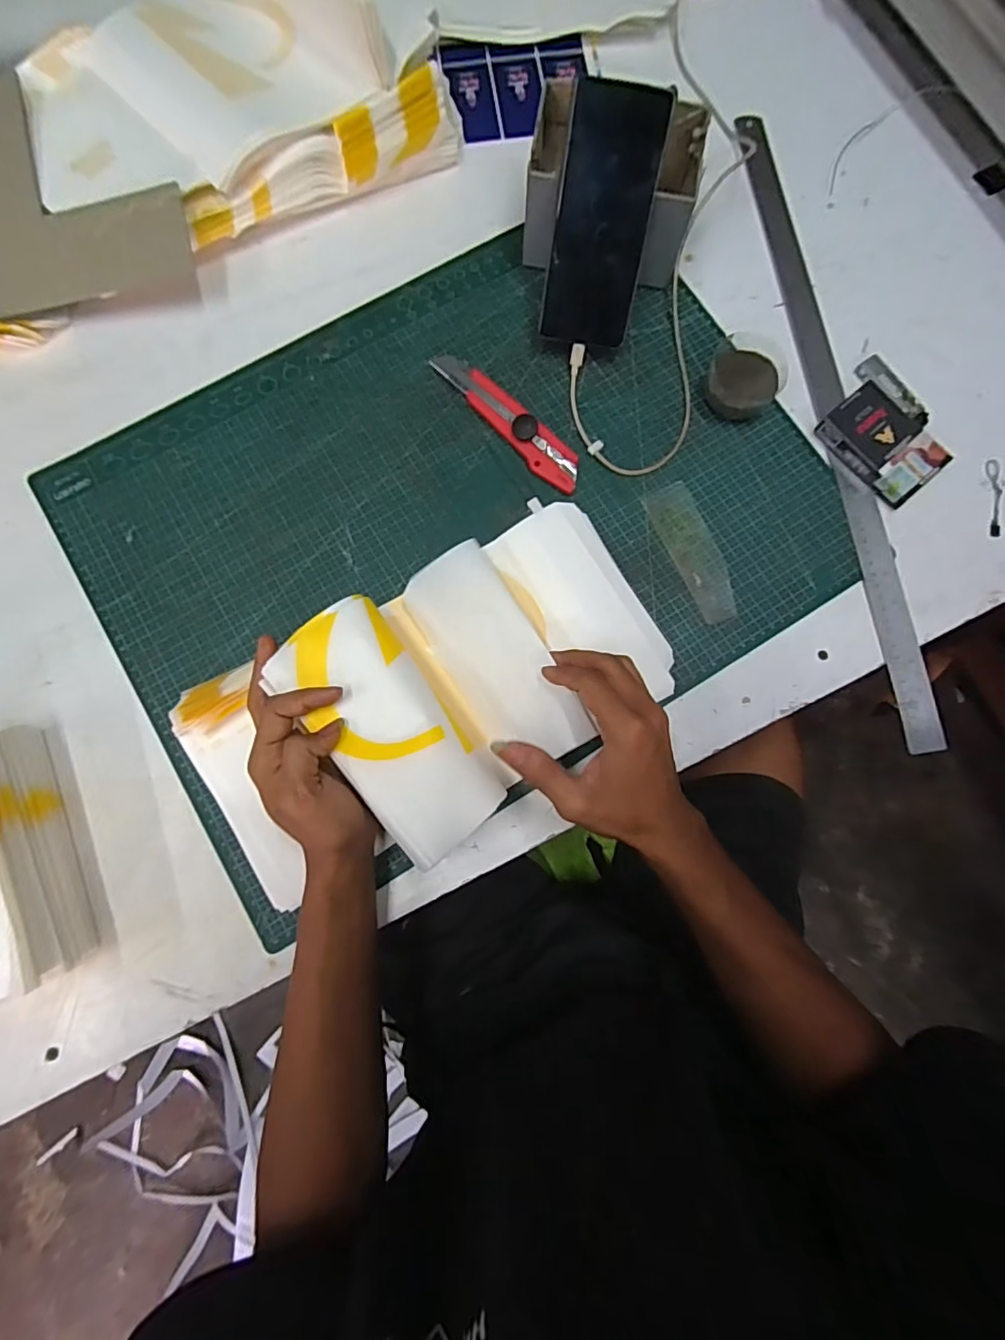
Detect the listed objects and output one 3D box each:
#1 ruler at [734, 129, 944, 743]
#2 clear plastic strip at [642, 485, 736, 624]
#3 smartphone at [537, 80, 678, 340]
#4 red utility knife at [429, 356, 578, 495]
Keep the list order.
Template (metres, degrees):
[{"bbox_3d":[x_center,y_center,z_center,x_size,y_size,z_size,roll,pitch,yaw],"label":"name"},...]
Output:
[{"bbox_3d":[0.294,-0.247,0.487,0.030,0.010,0.634,-8,80,-1],"label":"ruler"},{"bbox_3d":[0.161,-0.100,0.454,0.041,0.004,0.124,-24,81,-4],"label":"clear plastic strip"},{"bbox_3d":[0.079,-0.351,0.428,0.073,0.006,0.160,10,117,2],"label":"smartphone"},{"bbox_3d":[0.004,-0.216,0.467,0.033,0.015,0.166,-43,83,-7],"label":"red utility knife"}]

